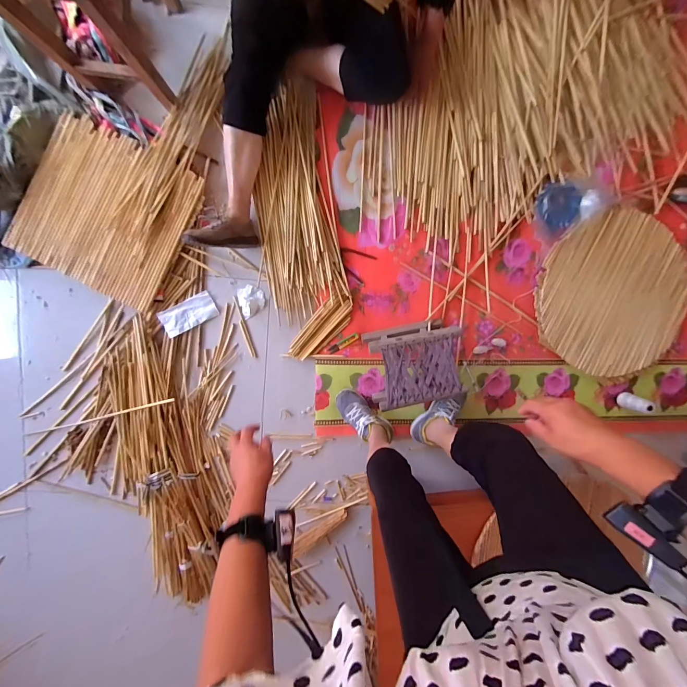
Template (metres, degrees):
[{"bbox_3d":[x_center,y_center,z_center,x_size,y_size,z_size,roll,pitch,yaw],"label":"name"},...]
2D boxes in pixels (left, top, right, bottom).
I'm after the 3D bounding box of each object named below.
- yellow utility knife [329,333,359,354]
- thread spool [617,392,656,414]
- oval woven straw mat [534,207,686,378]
[{"bbox_3d":[0.001,0.000,1.131,0.112,0.011,0.026,-32,99,1],"label":"yellow utility knife"},{"bbox_3d":[1.019,0.209,1.161,0.063,0.096,0.052,18,96,-7],"label":"thread spool"},{"bbox_3d":[0.919,-0.147,1.114,0.566,0.030,0.525,44,93,-9],"label":"oval woven straw mat"}]

